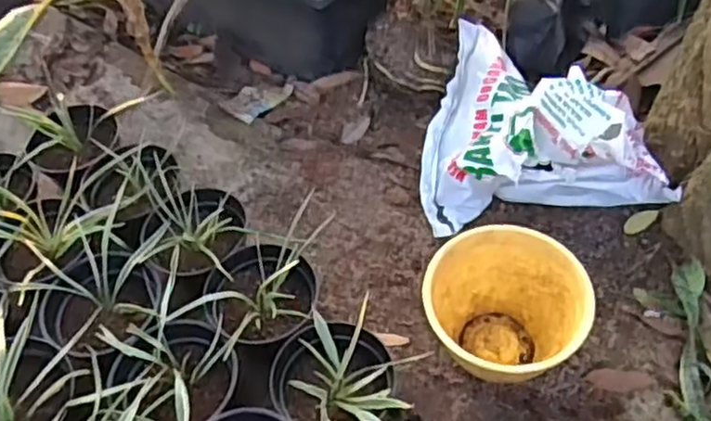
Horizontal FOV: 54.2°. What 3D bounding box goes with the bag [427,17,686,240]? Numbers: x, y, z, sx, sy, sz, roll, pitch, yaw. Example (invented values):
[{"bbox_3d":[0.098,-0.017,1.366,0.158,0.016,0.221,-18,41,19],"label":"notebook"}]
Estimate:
[{"bbox_3d":[0.248,-0.128,0.949,0.302,0.174,0.284,2,51,7],"label":"bag"}]

